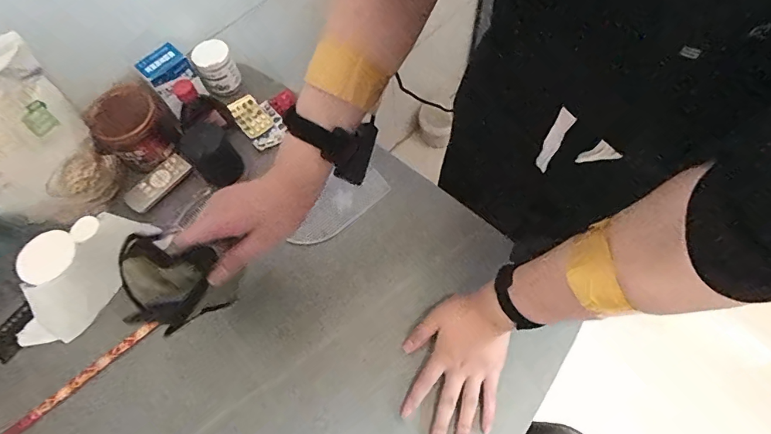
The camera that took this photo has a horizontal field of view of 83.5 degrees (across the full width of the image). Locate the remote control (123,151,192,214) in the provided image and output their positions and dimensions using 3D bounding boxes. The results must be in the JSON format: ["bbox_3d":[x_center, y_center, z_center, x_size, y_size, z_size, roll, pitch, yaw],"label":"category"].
[{"bbox_3d":[-0.363,-0.057,0.688,0.038,0.021,0.109,27,70,15],"label":"remote control"}]

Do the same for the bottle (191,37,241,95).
[{"bbox_3d":[-0.286,-0.256,0.737,0.060,0.069,0.068,-23,66,-7],"label":"bottle"}]

